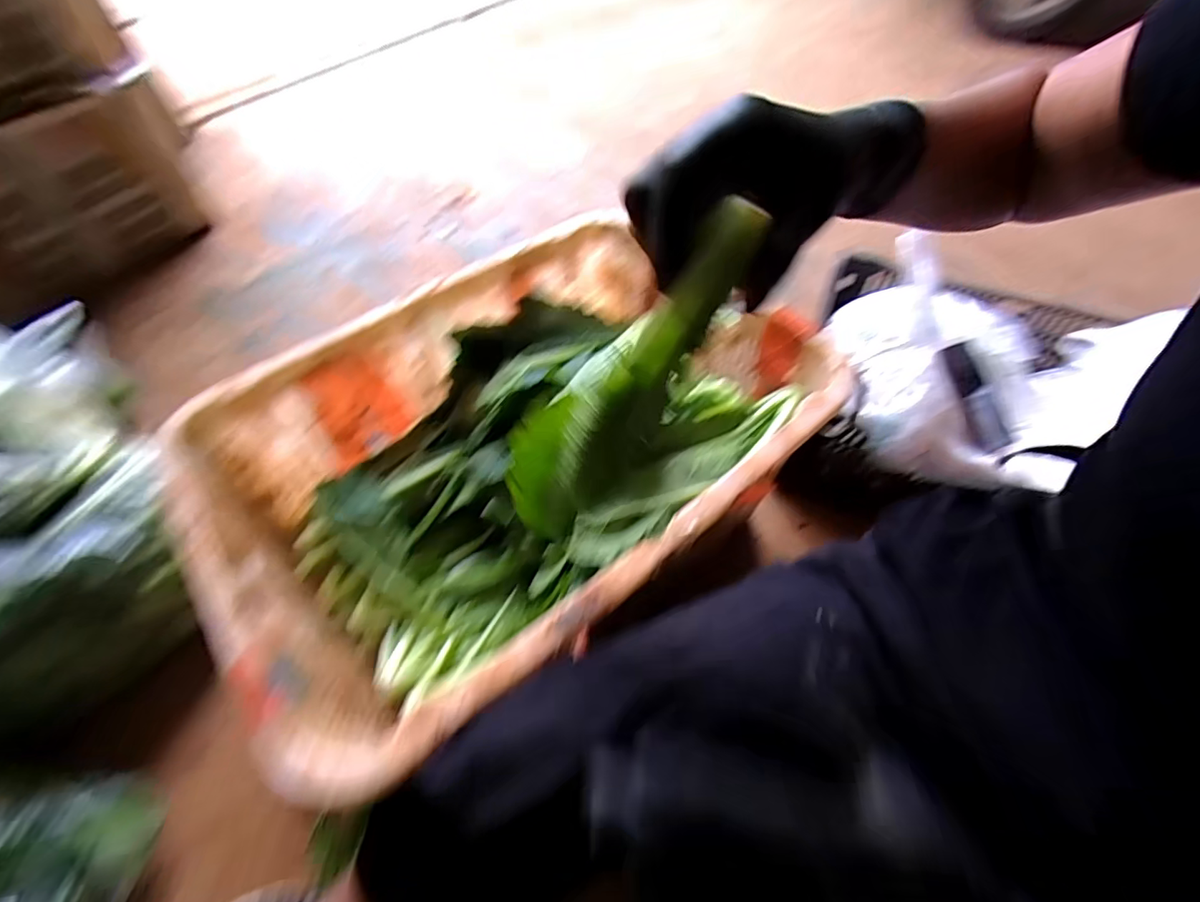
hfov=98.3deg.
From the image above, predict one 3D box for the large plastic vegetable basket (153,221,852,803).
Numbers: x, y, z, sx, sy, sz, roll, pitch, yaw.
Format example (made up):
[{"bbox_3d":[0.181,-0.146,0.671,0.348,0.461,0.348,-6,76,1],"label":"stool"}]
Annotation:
[{"bbox_3d":[-0.090,0.004,0.652,0.676,0.228,0.490,-32,59,-23],"label":"large plastic vegetable basket"}]

